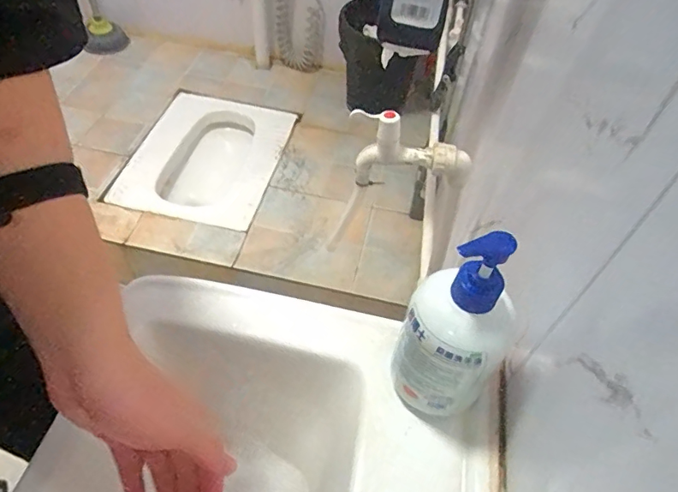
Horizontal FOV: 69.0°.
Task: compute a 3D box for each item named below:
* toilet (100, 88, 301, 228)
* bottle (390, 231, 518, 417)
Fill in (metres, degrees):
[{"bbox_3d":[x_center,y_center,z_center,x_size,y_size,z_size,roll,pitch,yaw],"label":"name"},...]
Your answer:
[{"bbox_3d":[-0.391,-0.242,1.482,0.431,0.098,0.508,15,52,8],"label":"toilet"},{"bbox_3d":[0.083,0.064,0.358,0.073,0.179,0.064,29,56,18],"label":"bottle"}]

